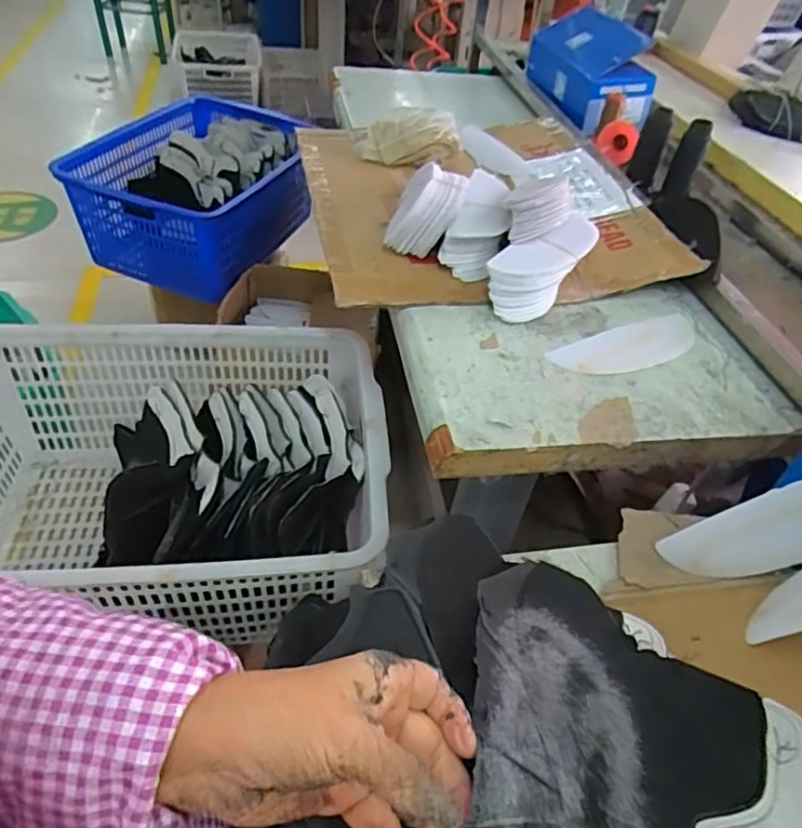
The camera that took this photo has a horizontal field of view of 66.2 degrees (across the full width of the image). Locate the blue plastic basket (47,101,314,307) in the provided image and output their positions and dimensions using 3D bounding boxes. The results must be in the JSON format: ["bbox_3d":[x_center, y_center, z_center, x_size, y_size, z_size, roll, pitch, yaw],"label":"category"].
[{"bbox_3d":[-0.478,-0.520,1.478,0.404,0.252,0.516,21,46,14],"label":"blue plastic basket"}]

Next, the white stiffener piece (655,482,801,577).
[{"bbox_3d":[0.341,0.094,0.527,0.216,0.063,0.036,-28,40,22],"label":"white stiffener piece"}]

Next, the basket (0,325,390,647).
[{"bbox_3d":[-0.319,0.098,0.817,0.564,0.245,0.391,0,45,-7],"label":"basket"}]

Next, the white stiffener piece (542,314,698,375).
[{"bbox_3d":[0.275,-0.079,0.727,0.221,0.004,0.071,-17,49,-25],"label":"white stiffener piece"}]

